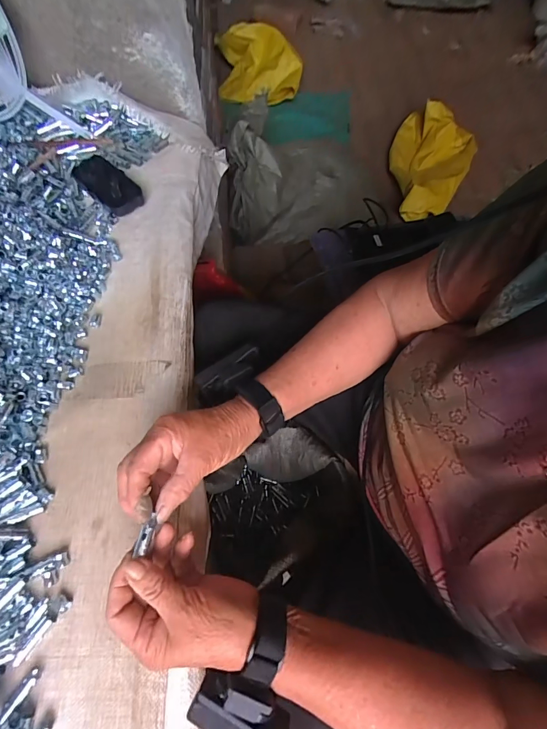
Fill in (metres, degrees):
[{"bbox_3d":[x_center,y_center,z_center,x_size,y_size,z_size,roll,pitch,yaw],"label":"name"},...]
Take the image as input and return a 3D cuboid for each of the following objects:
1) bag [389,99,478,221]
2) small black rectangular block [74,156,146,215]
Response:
[{"bbox_3d":[0.562,-0.745,1.371,0.298,0.162,0.477,26,68,9],"label":"bag"},{"bbox_3d":[-0.229,-0.250,0.513,0.059,0.016,0.112,-40,73,-16],"label":"small black rectangular block"}]

